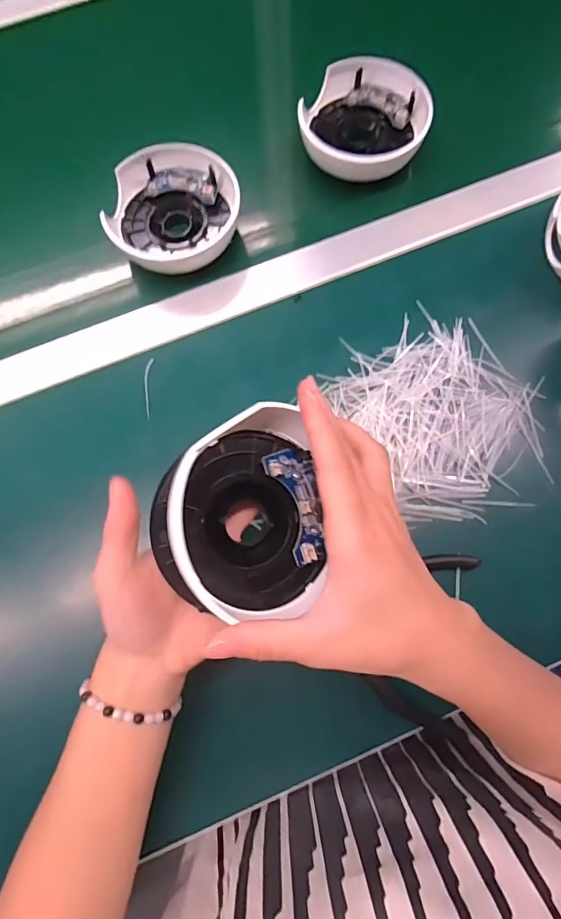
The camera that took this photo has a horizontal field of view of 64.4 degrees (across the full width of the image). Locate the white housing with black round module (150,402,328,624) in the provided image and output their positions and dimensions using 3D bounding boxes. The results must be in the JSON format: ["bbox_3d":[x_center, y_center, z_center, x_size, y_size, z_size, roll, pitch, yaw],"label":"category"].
[{"bbox_3d":[-0.023,0.034,0.264,0.099,0.054,0.098,-33,99,-15],"label":"white housing with black round module"}]

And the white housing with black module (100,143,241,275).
[{"bbox_3d":[-0.093,-0.221,0.395,0.107,0.037,0.102,2,75,2],"label":"white housing with black module"}]

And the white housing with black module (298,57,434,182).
[{"bbox_3d":[0.076,-0.309,0.413,0.108,0.042,0.102,0,75,1],"label":"white housing with black module"}]

